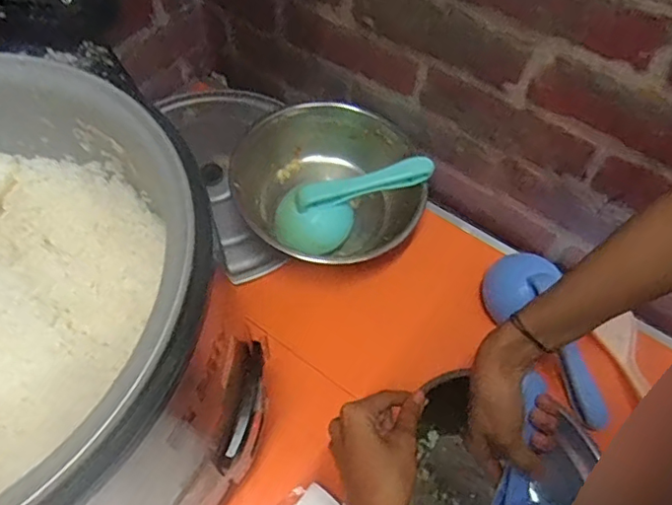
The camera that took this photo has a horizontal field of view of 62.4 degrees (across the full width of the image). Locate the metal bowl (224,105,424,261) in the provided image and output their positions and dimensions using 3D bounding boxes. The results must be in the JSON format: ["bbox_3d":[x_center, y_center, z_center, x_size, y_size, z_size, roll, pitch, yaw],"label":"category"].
[{"bbox_3d":[-0.002,-0.082,0.705,0.229,0.096,0.188,10,58,5],"label":"metal bowl"}]

